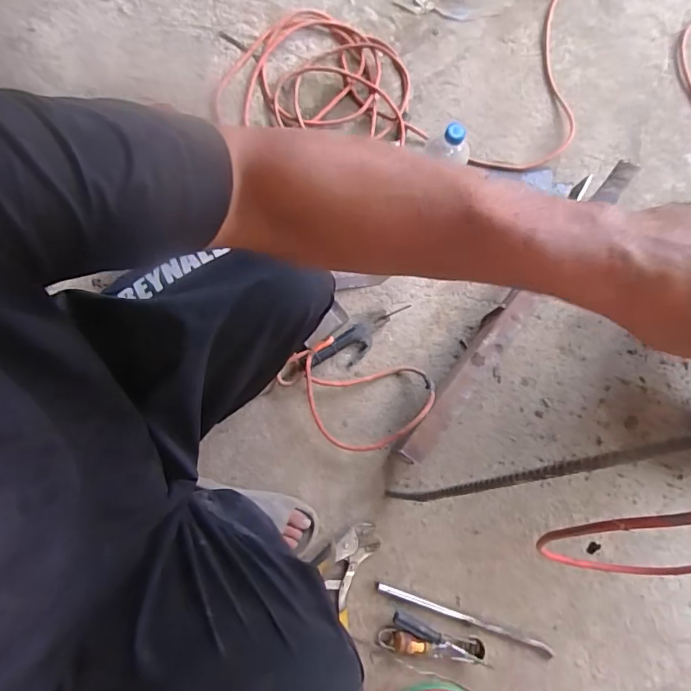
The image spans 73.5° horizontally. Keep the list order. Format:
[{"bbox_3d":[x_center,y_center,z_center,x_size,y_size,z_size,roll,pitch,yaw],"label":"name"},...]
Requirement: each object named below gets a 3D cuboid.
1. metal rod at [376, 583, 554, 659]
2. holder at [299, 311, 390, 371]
[{"bbox_3d":[0.209,0.479,0.809,0.321,0.011,0.018,21,76,2],"label":"metal rod"},{"bbox_3d":[0.009,0.003,0.886,0.196,0.035,0.056,-33,81,-10],"label":"holder"}]

